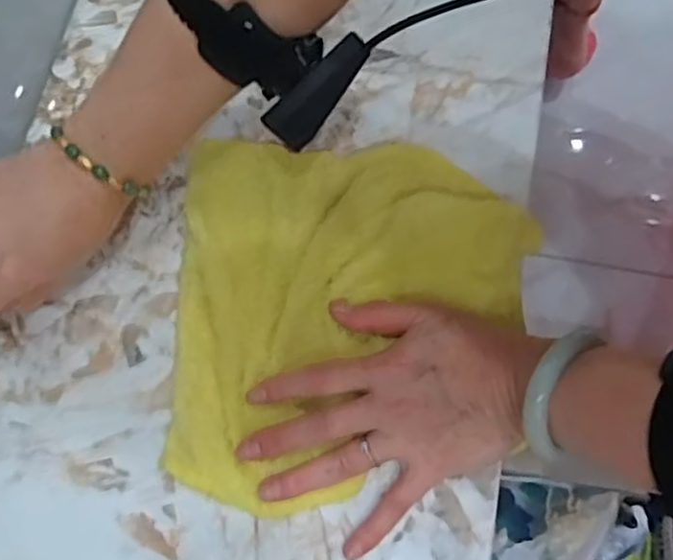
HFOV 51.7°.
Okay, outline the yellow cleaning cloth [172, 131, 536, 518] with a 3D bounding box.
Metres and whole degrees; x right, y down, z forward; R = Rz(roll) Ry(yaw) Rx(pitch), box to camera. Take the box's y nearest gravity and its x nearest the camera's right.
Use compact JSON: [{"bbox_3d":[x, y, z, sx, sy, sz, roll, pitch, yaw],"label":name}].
[{"bbox_3d":[0.009,0.017,0.416,0.205,0.016,0.225,0,72,3],"label":"yellow cleaning cloth"}]

